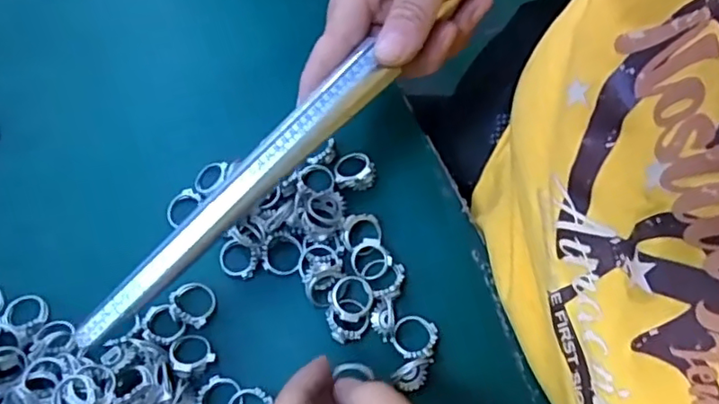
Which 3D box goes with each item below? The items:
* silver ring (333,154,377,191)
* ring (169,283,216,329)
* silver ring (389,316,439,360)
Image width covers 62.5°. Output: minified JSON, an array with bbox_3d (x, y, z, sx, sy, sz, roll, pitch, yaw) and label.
[{"bbox_3d":[-0.003,-0.019,0.340,0.023,0.008,0.022,1,67,-1],"label":"silver ring"},{"bbox_3d":[-0.088,0.053,0.311,0.023,0.005,0.021,1,67,-1],"label":"ring"},{"bbox_3d":[0.028,0.069,0.306,0.022,0.009,0.022,1,67,-1],"label":"silver ring"}]

